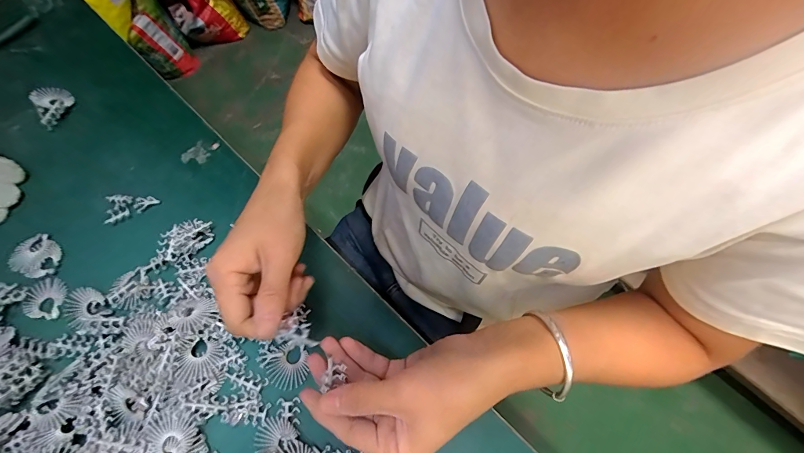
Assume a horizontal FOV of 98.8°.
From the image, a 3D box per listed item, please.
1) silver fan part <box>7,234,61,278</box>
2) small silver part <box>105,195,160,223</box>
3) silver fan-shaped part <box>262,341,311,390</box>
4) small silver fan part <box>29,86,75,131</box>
[{"bbox_3d":[-0.394,0.031,0.371,0.046,0.005,0.042,0,64,-1],"label":"silver fan part"},{"bbox_3d":[-0.311,-0.023,0.397,0.053,0.009,0.031,-9,65,-5],"label":"small silver part"},{"bbox_3d":[-0.108,0.134,0.329,0.039,0.006,0.041,0,64,-1],"label":"silver fan-shaped part"},{"bbox_3d":[-0.462,-0.161,0.448,0.039,0.026,0.055,19,61,6],"label":"small silver fan part"}]

